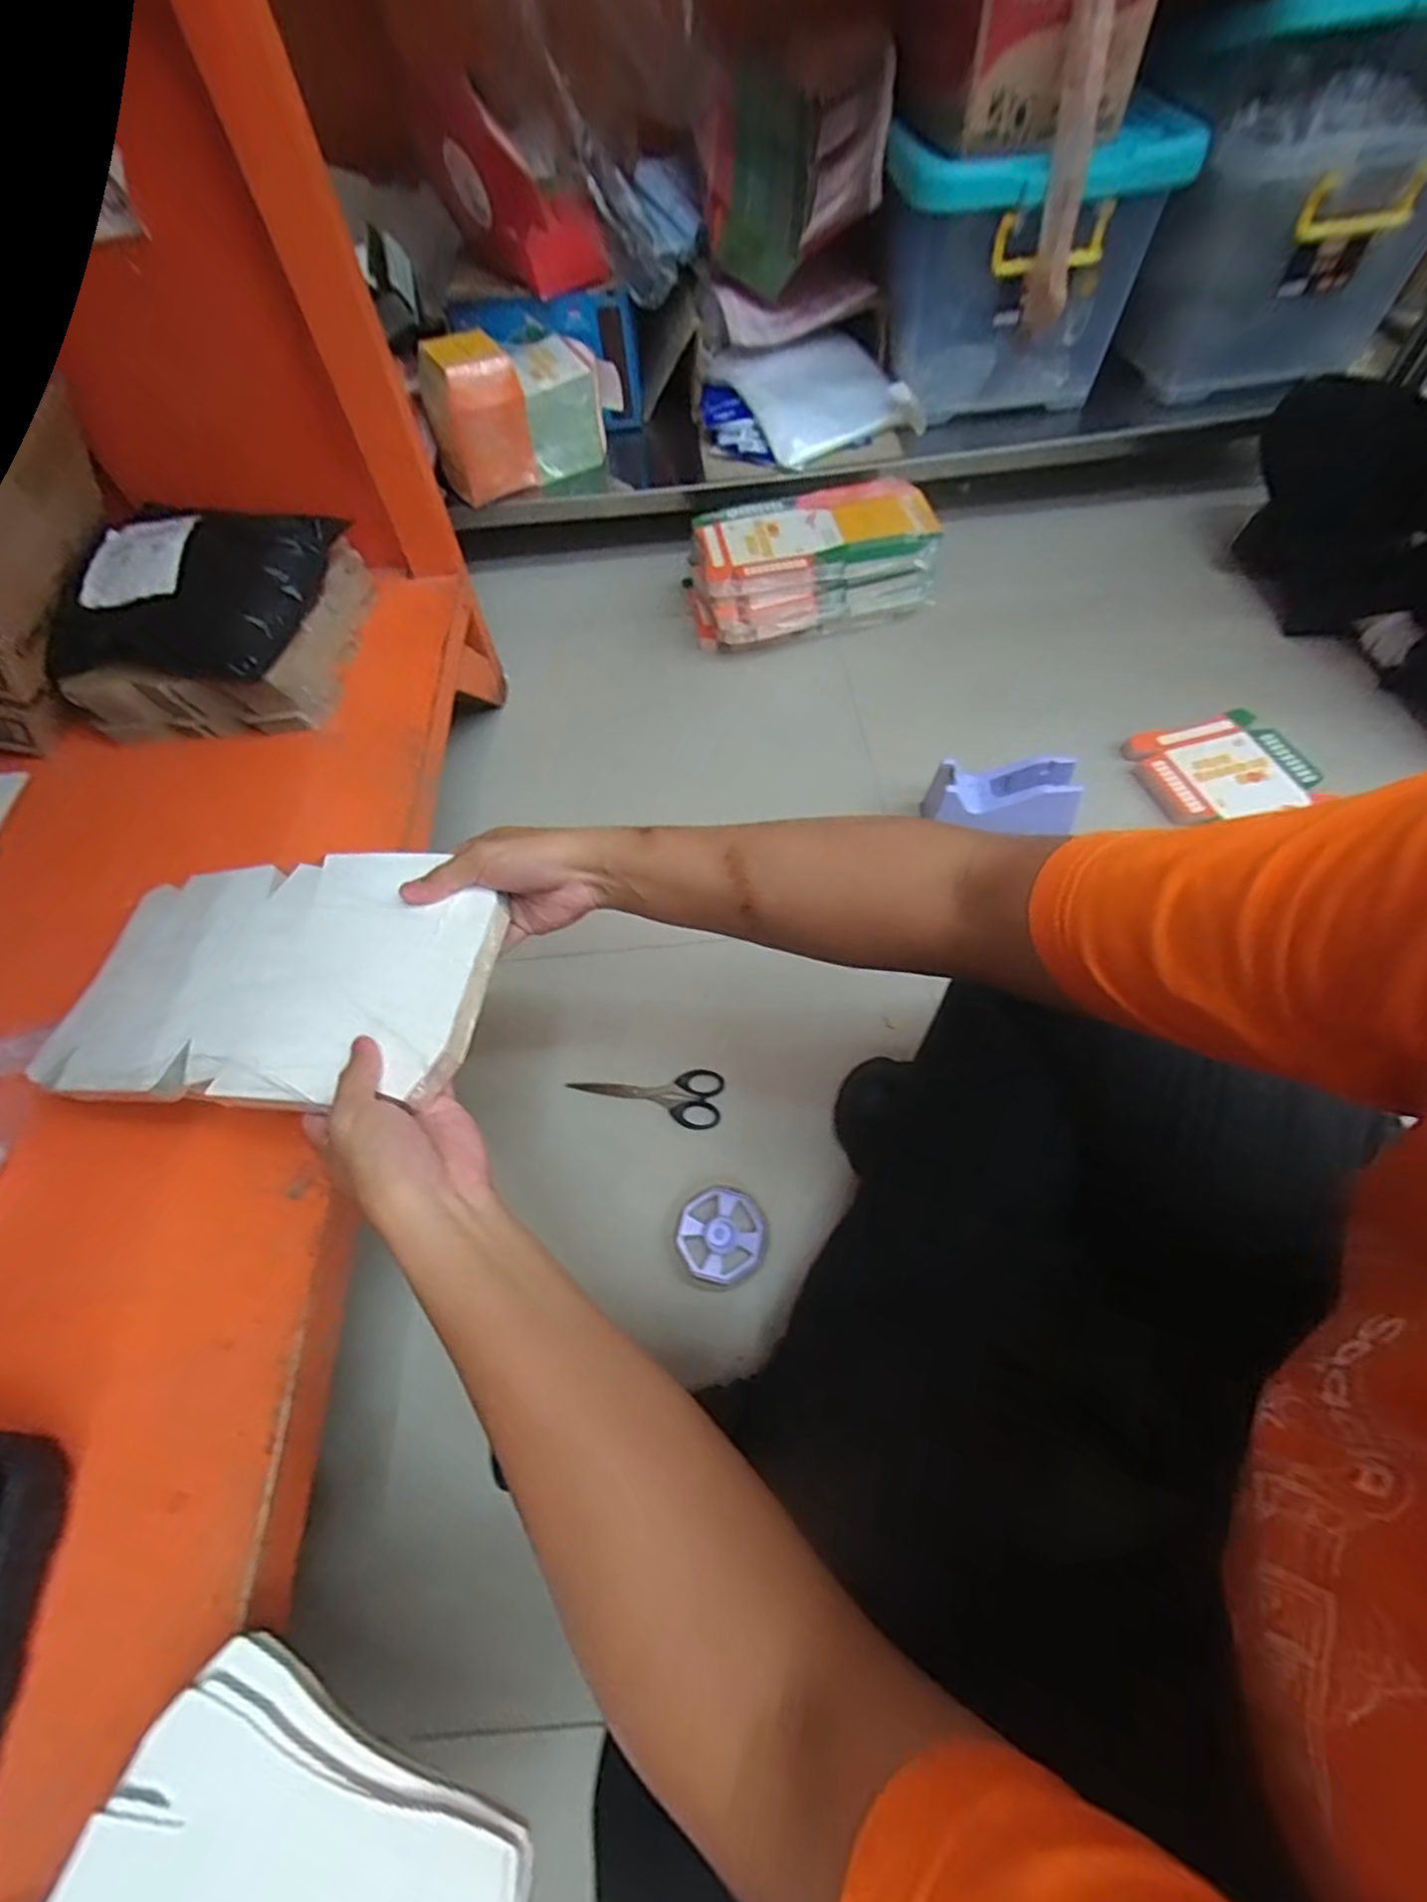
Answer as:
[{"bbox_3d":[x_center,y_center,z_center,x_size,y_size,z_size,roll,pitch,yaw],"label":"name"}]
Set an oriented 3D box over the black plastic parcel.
[{"bbox_3d":[-0.514,-0.368,0.687,0.224,0.065,0.223,6,59,8],"label":"black plastic parcel"}]

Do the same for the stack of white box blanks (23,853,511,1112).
[{"bbox_3d":[-0.304,0.017,0.472,0.317,0.026,0.175,-1,59,15],"label":"stack of white box blanks"}]

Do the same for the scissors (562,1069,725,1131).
[{"bbox_3d":[-0.067,0.140,0.678,0.149,0.005,0.057,1,59,5],"label":"scissors"}]

